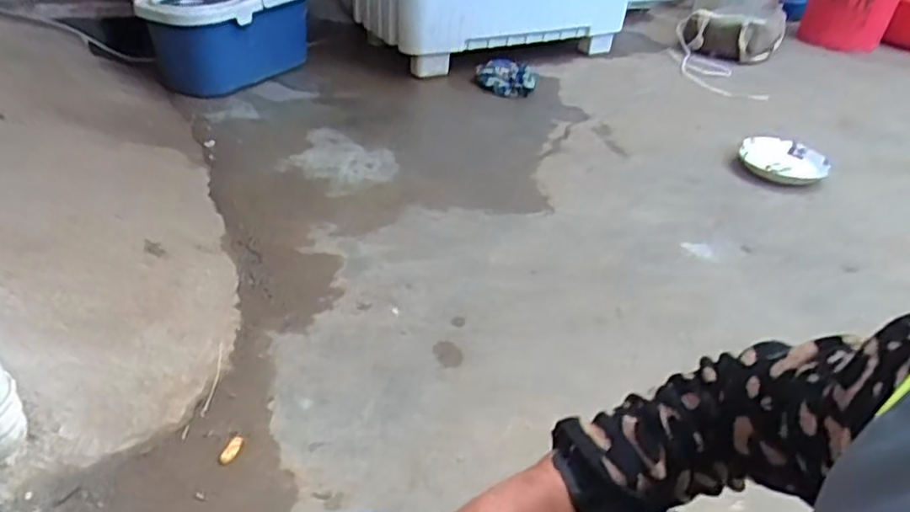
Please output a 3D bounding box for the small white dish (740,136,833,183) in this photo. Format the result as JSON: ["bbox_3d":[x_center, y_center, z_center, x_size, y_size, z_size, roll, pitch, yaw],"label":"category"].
[{"bbox_3d":[0.713,-0.207,1.405,0.176,0.037,0.167,4,35,-3],"label":"small white dish"}]

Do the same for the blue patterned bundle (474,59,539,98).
[{"bbox_3d":[0.131,-0.462,1.680,0.160,0.064,0.114,10,36,5],"label":"blue patterned bundle"}]

